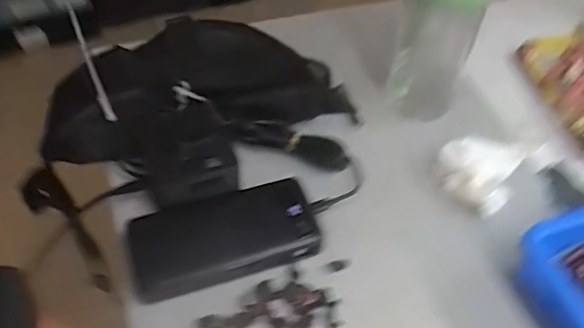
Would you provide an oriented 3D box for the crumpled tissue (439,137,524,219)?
[{"bbox_3d":[0.174,0.006,0.521,0.066,0.035,0.078,25,53,19],"label":"crumpled tissue"}]

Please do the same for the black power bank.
[{"bbox_3d":[-0.058,0.061,0.471,0.153,0.026,0.075,-14,51,-13],"label":"black power bank"}]

